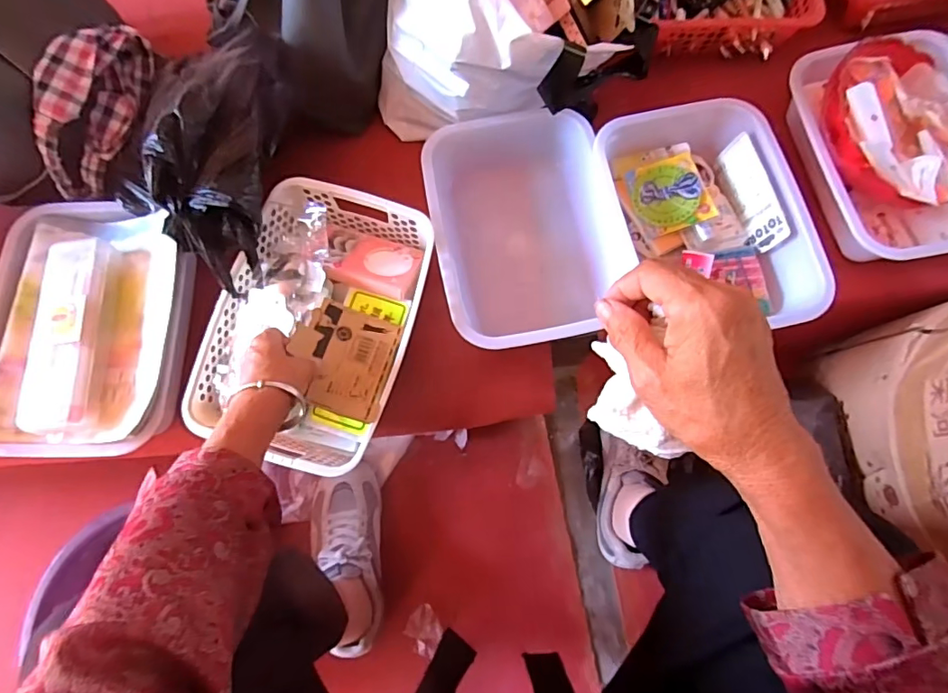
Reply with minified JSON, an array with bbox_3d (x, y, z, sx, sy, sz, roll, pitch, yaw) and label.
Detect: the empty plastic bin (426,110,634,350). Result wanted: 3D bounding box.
[{"bbox_3d":[0.060,-0.137,0.625,0.211,0.090,0.286,-13,72,-3],"label":"empty plastic bin"}]

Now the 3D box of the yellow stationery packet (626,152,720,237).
[{"bbox_3d":[0.243,-0.189,0.630,0.089,0.012,0.092,-18,80,7],"label":"yellow stationery packet"}]

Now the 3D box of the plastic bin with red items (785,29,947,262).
[{"bbox_3d":[0.517,-0.243,0.599,0.206,0.115,0.274,-12,72,-3],"label":"plastic bin with red items"}]

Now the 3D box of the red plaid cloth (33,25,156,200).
[{"bbox_3d":[-0.441,-0.278,0.580,0.064,0.092,0.207,18,87,7],"label":"red plaid cloth"}]

